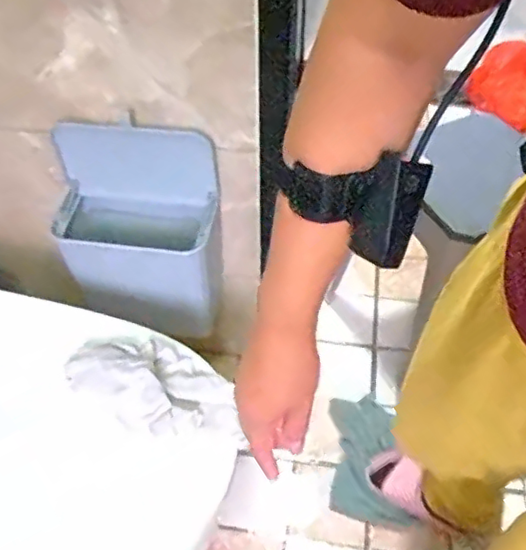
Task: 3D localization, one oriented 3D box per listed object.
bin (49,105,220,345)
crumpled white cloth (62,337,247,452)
[{"bbox_3d":[-0.207,-0.040,1.054,0.259,0.424,0.156,-1,48,0],"label":"bin"},{"bbox_3d":[-0.140,0.152,0.803,0.252,0.040,0.137,24,52,20],"label":"crumpled white cloth"}]

